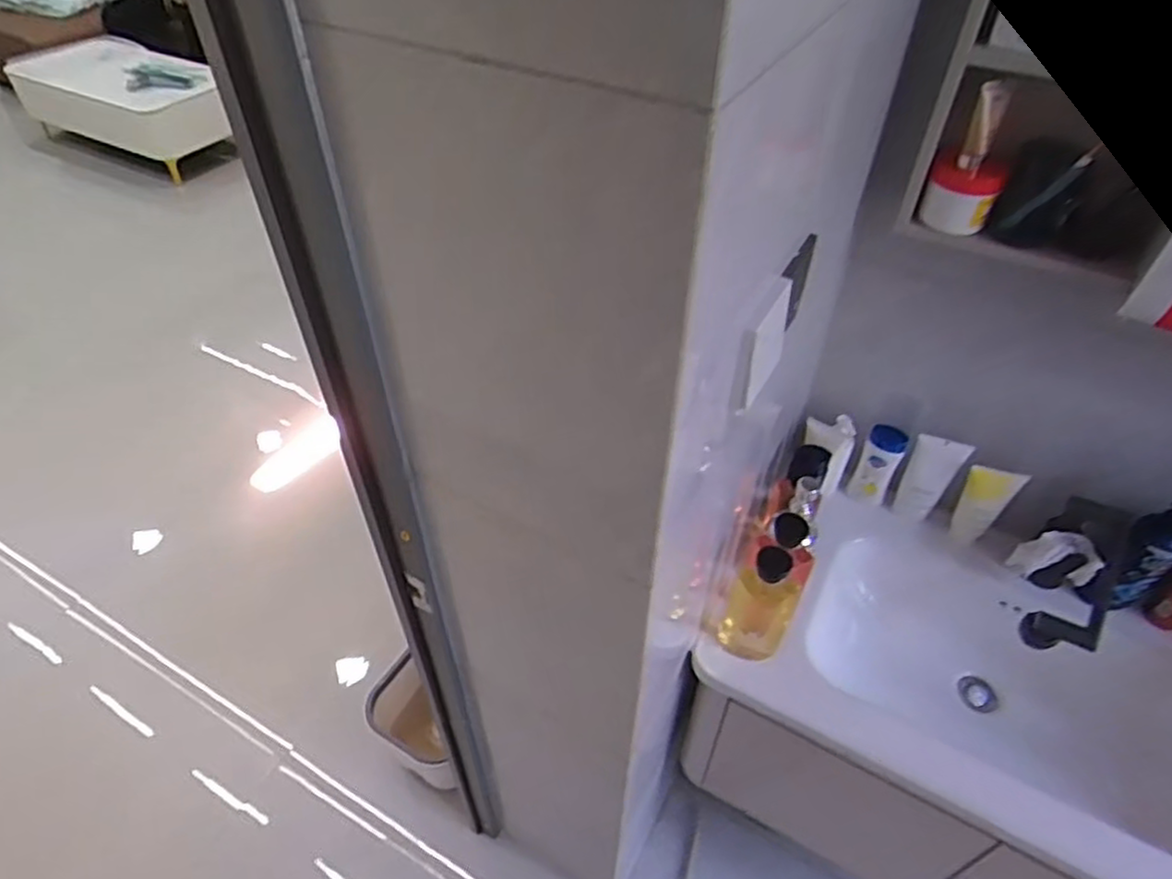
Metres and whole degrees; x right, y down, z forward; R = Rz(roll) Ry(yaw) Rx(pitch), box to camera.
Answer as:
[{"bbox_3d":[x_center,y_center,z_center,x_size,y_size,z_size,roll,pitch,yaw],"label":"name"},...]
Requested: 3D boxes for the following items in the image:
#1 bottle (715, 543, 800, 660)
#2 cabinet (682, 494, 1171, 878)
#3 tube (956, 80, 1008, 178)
[{"bbox_3d":[0.241,0.225,0.986,0.087,0.233,0.060,7,46,7],"label":"bottle"},{"bbox_3d":[0.649,0.495,1.228,0.832,0.461,0.504,22,50,21],"label":"cabinet"},{"bbox_3d":[0.434,-0.341,0.777,0.027,0.092,0.023,21,49,20],"label":"tube"}]

